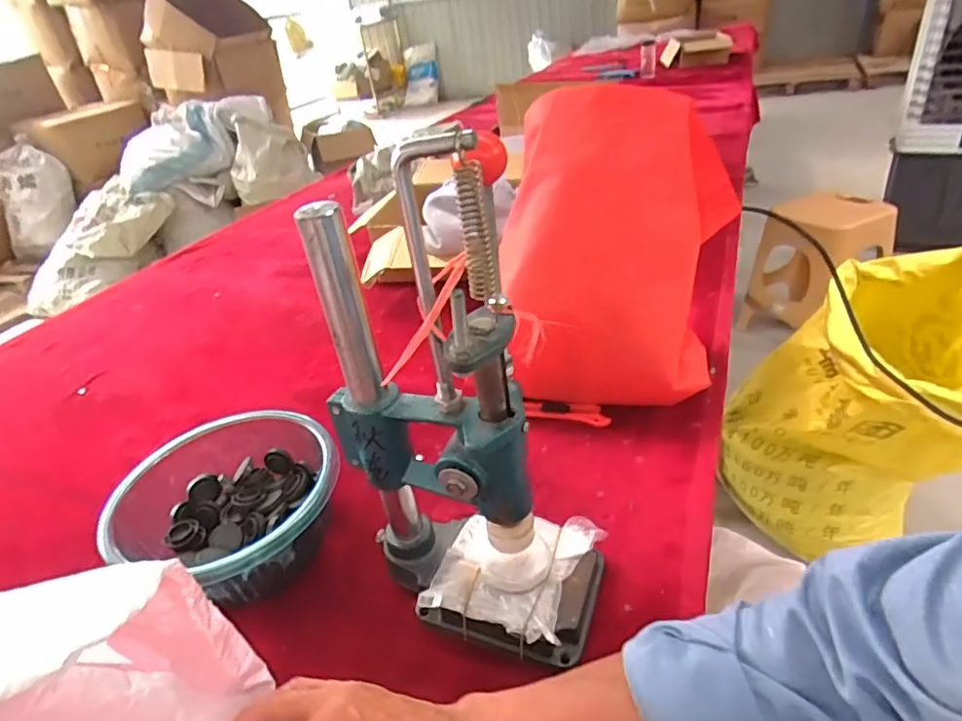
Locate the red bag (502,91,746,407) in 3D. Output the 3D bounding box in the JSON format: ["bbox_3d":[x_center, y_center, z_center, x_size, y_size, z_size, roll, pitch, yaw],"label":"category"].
[{"bbox_3d":[0.154,-0.128,0.630,0.237,0.312,0.196,2,35,16],"label":"red bag"}]

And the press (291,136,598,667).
[{"bbox_3d":[-0.019,0.045,0.410,0.200,0.384,0.119,7,35,21],"label":"press"}]

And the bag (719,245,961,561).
[{"bbox_3d":[0.706,0.133,1.063,0.421,0.570,0.385,12,39,28],"label":"bag"}]

